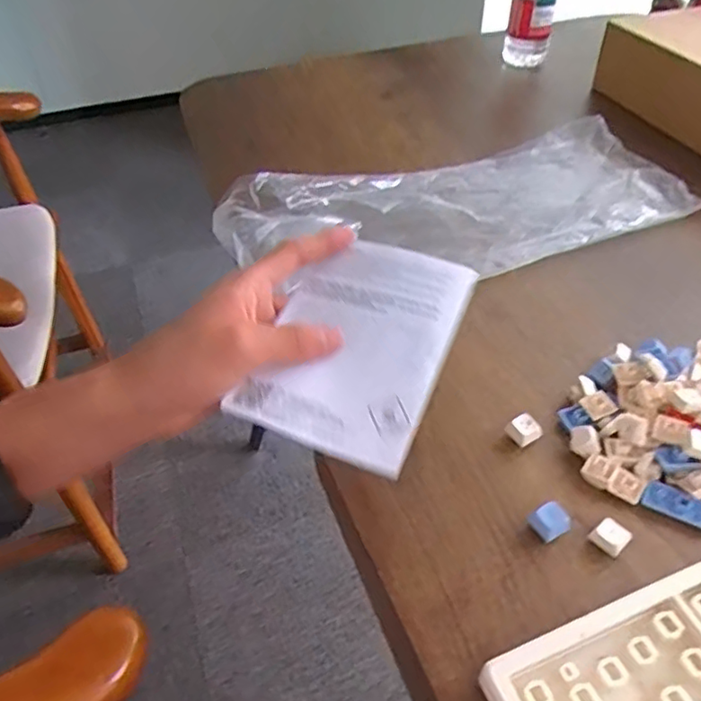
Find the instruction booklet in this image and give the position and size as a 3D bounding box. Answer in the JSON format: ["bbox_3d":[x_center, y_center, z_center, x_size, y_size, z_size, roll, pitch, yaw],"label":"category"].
[{"bbox_3d":[0.005,-0.005,0.347,0.099,0.010,0.140,18,59,16],"label":"instruction booklet"}]

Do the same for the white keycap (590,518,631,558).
[{"bbox_3d":[0.152,0.110,0.352,0.019,0.013,0.018,-28,52,-25],"label":"white keycap"}]

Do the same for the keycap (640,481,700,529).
[{"bbox_3d":[0.201,0.095,0.367,0.043,0.009,0.018,19,91,20],"label":"keycap"}]

